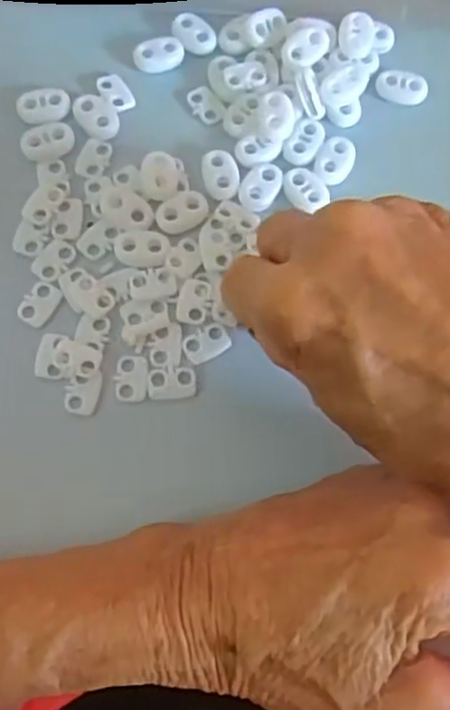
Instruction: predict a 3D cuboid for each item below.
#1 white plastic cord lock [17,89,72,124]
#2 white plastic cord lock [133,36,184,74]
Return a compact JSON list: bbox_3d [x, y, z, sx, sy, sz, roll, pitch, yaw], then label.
[{"bbox_3d":[-0.076,-0.105,0.301,0.021,0.004,0.015,-9,74,-4],"label":"white plastic cord lock"},{"bbox_3d":[-0.029,-0.131,0.312,0.022,0.005,0.014,-18,75,-7],"label":"white plastic cord lock"}]

